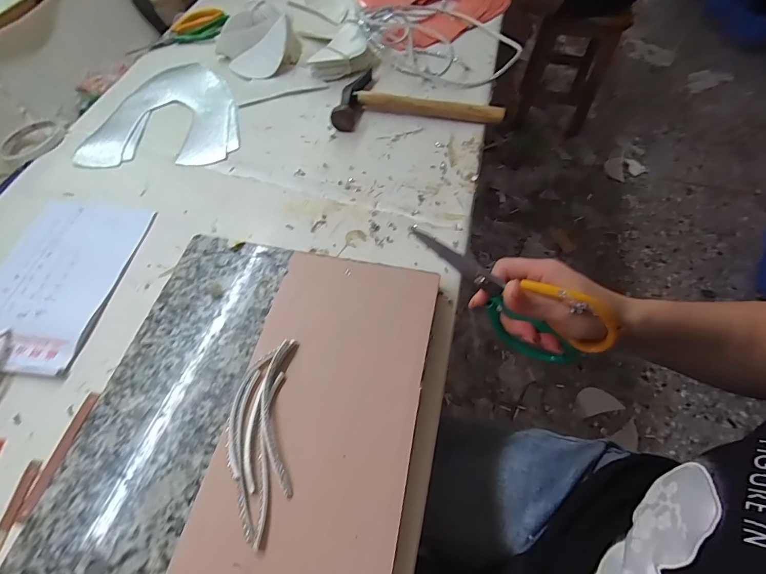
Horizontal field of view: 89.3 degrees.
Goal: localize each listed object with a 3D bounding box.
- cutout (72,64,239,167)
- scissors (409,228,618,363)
[{"bbox_3d":[-0.313,-0.263,0.582,0.207,0.007,0.227,1,59,0],"label":"cutout"},{"bbox_3d":[0.107,0.006,0.332,0.189,0.091,0.024,37,63,-10],"label":"scissors"}]

